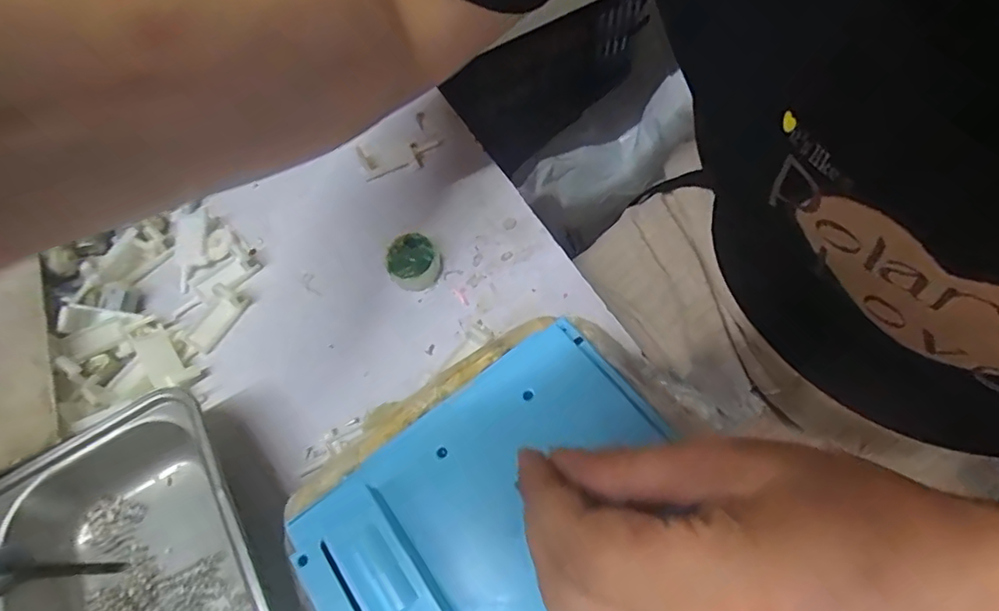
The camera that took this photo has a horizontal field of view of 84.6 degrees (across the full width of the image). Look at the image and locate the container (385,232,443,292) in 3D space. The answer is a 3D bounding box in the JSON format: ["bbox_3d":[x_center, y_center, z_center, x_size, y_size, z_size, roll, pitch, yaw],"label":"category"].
[{"bbox_3d":[-0.054,-0.026,0.342,0.030,0.018,0.033,-2,62,3],"label":"container"}]

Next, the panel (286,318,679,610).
[{"bbox_3d":[0.006,0.088,0.217,0.156,0.022,0.125,-33,65,-15],"label":"panel"}]

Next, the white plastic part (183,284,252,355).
[{"bbox_3d":[-0.176,0.007,0.337,0.019,0.014,0.041,27,67,17],"label":"white plastic part"}]

